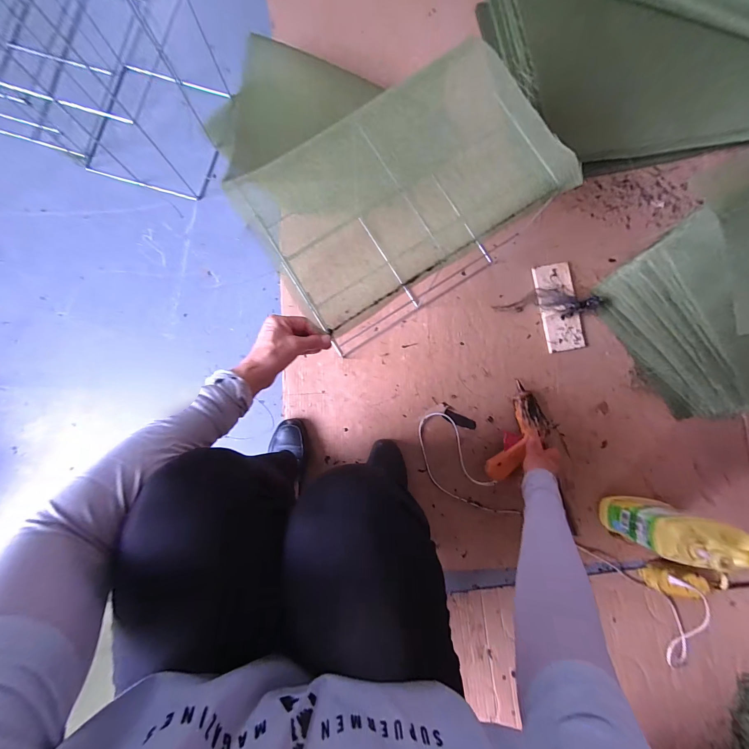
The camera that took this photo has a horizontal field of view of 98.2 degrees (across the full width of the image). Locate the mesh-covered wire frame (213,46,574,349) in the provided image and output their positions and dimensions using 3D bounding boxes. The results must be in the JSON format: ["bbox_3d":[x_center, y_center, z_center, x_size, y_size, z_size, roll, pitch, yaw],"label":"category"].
[{"bbox_3d":[0.045,-0.275,0.606,0.449,0.274,0.259,-33,87,-4],"label":"mesh-covered wire frame"}]

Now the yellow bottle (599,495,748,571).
[{"bbox_3d":[0.556,0.290,0.594,0.149,0.239,0.075,14,88,6],"label":"yellow bottle"}]

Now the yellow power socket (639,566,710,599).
[{"bbox_3d":[0.632,0.438,0.681,0.120,0.022,0.053,6,85,12],"label":"yellow power socket"}]

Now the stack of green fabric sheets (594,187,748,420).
[{"bbox_3d":[0.711,-0.151,0.636,0.332,0.233,0.353,-37,84,3],"label":"stack of green fabric sheets"}]

